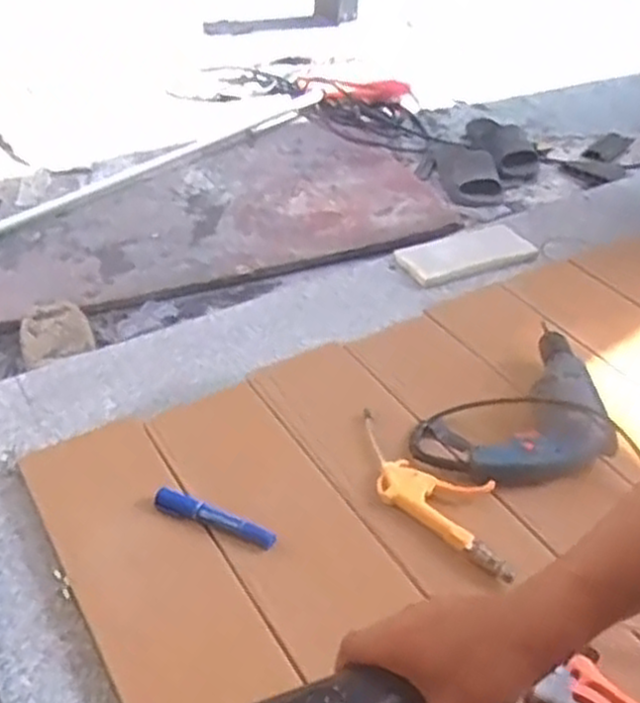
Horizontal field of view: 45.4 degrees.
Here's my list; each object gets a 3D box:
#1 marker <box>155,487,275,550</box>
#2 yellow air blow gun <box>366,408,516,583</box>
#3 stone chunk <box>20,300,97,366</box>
[{"bbox_3d":[-0.116,0.185,0.839,0.140,0.024,0.021,16,42,15],"label":"marker"},{"bbox_3d":[0.128,0.157,0.877,0.261,0.021,0.095,33,48,31],"label":"yellow air blow gun"},{"bbox_3d":[-0.410,-0.031,1.186,0.106,0.038,0.176,-14,43,-19],"label":"stone chunk"}]

